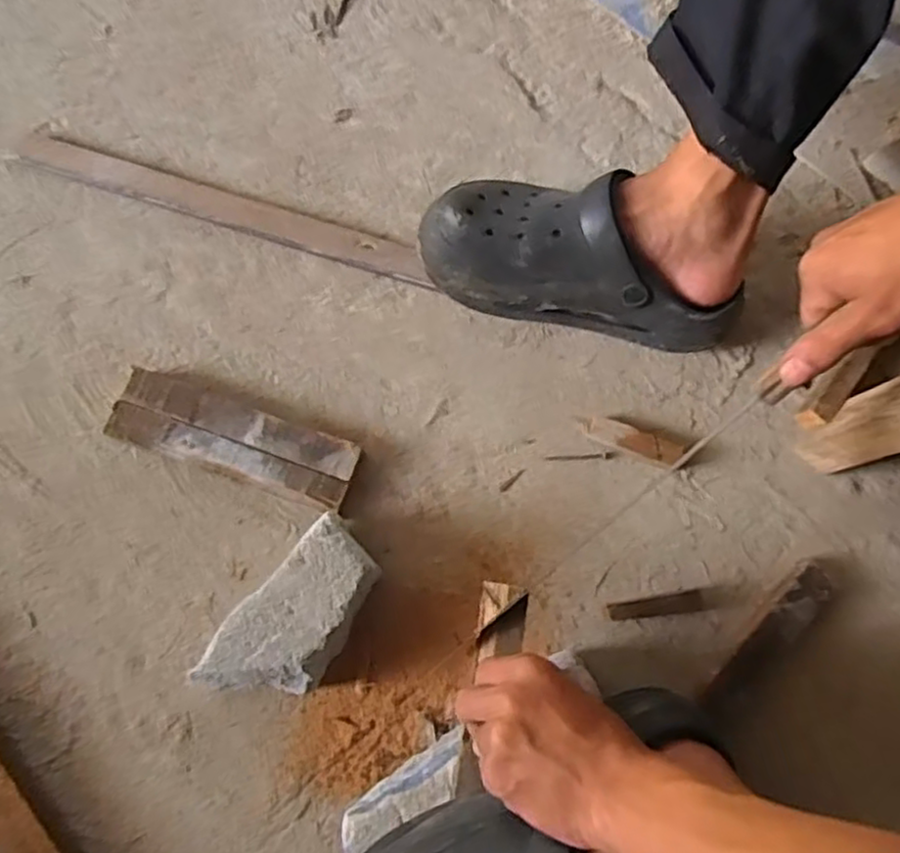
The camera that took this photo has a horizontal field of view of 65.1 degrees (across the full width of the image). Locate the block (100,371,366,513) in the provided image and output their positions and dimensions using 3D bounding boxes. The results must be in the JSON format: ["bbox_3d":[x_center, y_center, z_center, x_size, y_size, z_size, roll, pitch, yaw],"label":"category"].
[{"bbox_3d":[-0.179,0.010,0.594,0.203,0.023,0.067,21,78,3],"label":"block"}]

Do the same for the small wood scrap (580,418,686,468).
[{"bbox_3d":[0.154,0.013,0.603,0.082,0.020,0.024,21,78,3],"label":"small wood scrap"}]

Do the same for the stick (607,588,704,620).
[{"bbox_3d":[0.166,0.144,0.569,0.075,0.018,0.016,-6,78,-3],"label":"stick"}]

